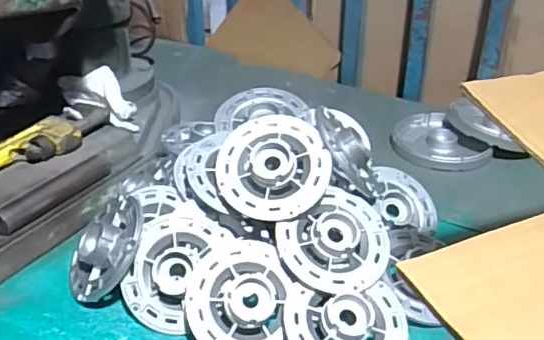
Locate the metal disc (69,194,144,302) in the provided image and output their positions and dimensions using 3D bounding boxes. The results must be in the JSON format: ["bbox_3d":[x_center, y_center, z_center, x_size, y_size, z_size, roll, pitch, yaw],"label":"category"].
[{"bbox_3d":[-0.169,0.076,0.587,0.100,0.025,0.099,-19,53,27],"label":"metal disc"}]

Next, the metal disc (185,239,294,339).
[{"bbox_3d":[-0.030,0.117,0.528,0.105,0.025,0.105,5,65,-11],"label":"metal disc"}]

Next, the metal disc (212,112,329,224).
[{"bbox_3d":[-0.001,-0.005,0.575,0.109,0.021,0.106,-3,66,6],"label":"metal disc"}]

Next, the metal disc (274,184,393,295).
[{"bbox_3d":[0.066,0.068,0.562,0.115,0.027,0.090,-31,71,-29],"label":"metal disc"}]

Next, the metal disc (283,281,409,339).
[{"bbox_3d":[0.066,0.143,0.519,0.105,0.026,0.086,2,53,-12],"label":"metal disc"}]

